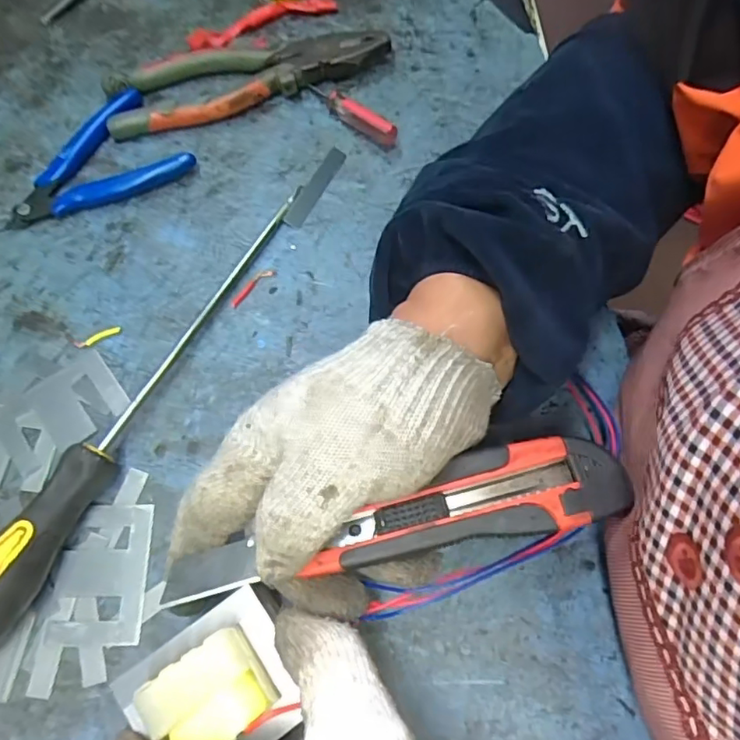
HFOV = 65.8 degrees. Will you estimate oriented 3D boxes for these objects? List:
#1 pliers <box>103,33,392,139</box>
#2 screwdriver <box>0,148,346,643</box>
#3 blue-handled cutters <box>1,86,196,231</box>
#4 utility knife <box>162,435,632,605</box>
[{"bbox_3d":[-0.082,-0.200,0.392,0.191,0.019,0.053,-15,69,-6],"label":"pliers"},{"bbox_3d":[-0.110,-0.010,0.311,0.033,0.033,0.334,26,70,10],"label":"screwdriver"},{"bbox_3d":[-0.182,-0.138,0.369,0.116,0.014,0.079,-24,70,-9],"label":"blue-handled cutters"},{"bbox_3d":[0.010,0.066,0.244,0.193,0.013,0.038,-16,69,2],"label":"utility knife"}]

